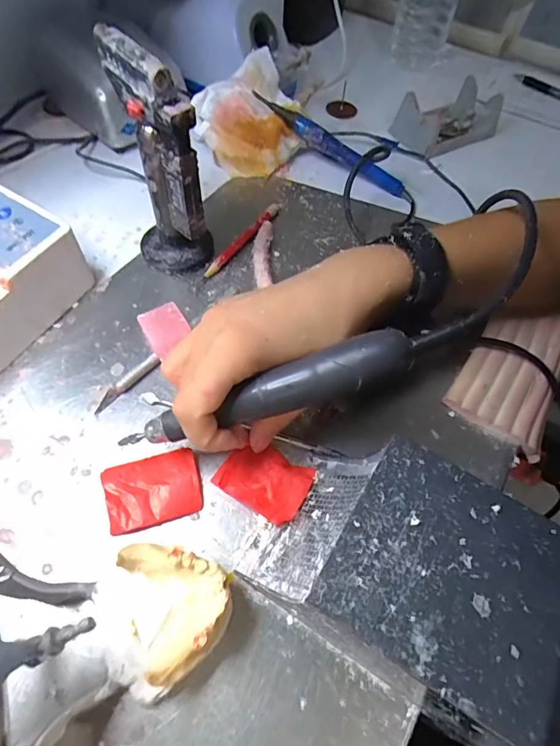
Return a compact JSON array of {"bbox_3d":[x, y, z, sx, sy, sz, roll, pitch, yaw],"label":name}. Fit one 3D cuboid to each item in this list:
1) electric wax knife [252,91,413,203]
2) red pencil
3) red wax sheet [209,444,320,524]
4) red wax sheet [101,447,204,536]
[{"bbox_3d":[0.053,-0.224,0.431,0.178,0.020,0.015,33,61,-1],"label":"electric wax knife"},{"bbox_3d":[-0.030,-0.119,0.384,0.008,0.006,0.109,28,60,14],"label":"red pencil"},{"bbox_3d":[-0.009,0.064,0.267,0.054,0.006,0.039,26,60,20],"label":"red wax sheet"},{"bbox_3d":[-0.075,0.070,0.262,0.053,0.008,0.041,-15,60,-12],"label":"red wax sheet"}]

